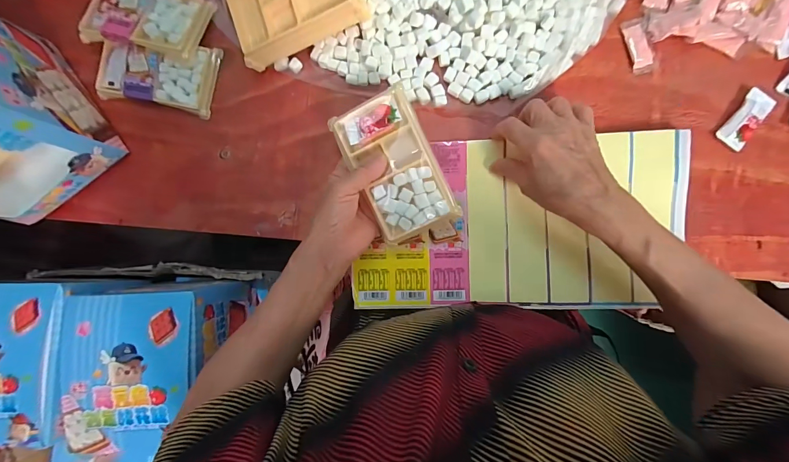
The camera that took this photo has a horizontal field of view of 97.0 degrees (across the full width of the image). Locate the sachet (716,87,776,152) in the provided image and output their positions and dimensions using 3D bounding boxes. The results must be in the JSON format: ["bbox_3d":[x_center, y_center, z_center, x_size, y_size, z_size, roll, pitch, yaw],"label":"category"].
[{"bbox_3d":[0.342,-0.108,0.338,0.027,0.006,0.059,37,93,5],"label":"sachet"}]

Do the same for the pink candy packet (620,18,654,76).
[{"bbox_3d":[0.245,-0.186,0.350,0.020,0.004,0.054,-16,88,6],"label":"pink candy packet"}]

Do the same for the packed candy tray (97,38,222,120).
[{"bbox_3d":[-0.269,-0.179,0.394,0.134,0.020,0.074,13,91,6],"label":"packed candy tray"}]

